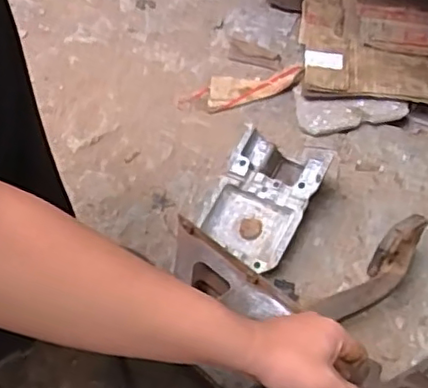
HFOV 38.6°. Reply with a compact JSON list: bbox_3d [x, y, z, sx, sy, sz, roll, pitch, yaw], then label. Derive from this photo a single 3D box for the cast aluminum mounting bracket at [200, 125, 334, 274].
[{"bbox_3d":[0.068,0.012,0.913,0.142,0.084,0.222,25,55,20],"label":"cast aluminum mounting bracket"}]

